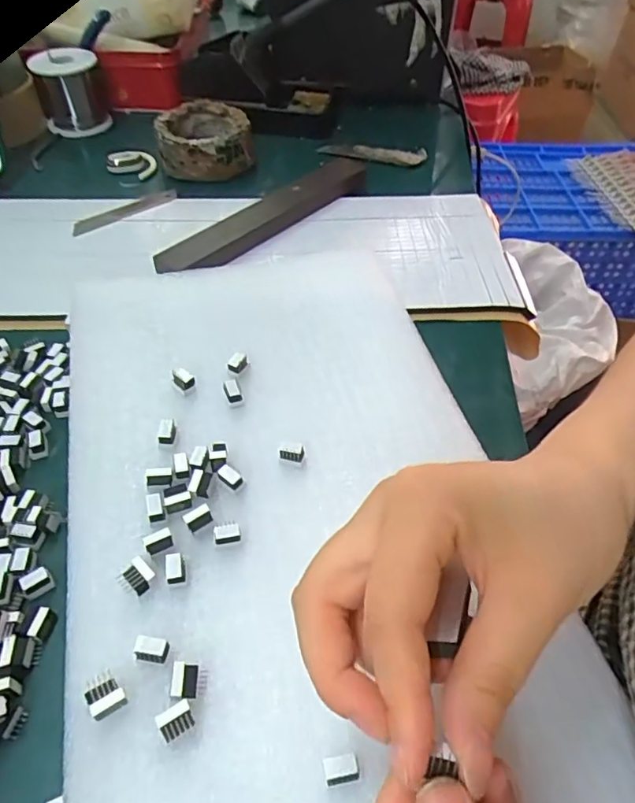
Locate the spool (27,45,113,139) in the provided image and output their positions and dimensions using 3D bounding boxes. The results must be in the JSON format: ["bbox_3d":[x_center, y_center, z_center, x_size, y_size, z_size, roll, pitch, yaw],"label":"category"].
[{"bbox_3d":[-0.246,-0.312,0.555,0.061,0.064,0.054,-12,49,-12],"label":"spool"}]

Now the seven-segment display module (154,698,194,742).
[{"bbox_3d":[-0.052,0.120,0.207,0.012,0.008,0.010,-26,56,-23],"label":"seven-segment display module"}]

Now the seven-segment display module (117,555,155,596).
[{"bbox_3d":[-0.078,0.077,0.240,0.013,0.010,0.013,34,56,26],"label":"seven-segment display module"}]

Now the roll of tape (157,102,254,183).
[{"bbox_3d":[-0.102,-0.246,0.517,0.082,0.036,0.082,1,48,0],"label":"roll of tape"}]

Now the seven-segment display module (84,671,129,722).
[{"bbox_3d":[-0.080,0.112,0.210,0.012,0.009,0.016,-26,53,-23],"label":"seven-segment display module"}]

